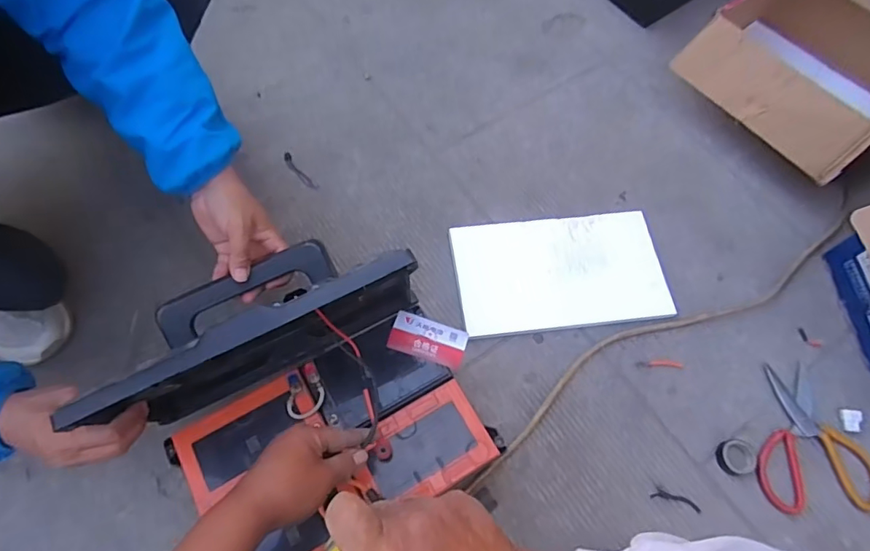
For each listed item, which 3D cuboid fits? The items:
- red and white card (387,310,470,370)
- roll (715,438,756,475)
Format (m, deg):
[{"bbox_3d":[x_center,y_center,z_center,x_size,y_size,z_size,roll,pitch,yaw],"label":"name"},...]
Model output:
[{"bbox_3d":[-0.008,0.079,0.637,0.092,0.007,0.050,19,67,4],"label":"red and white card"},{"bbox_3d":[0.397,0.237,0.677,0.050,0.013,0.044,-11,66,-7],"label":"roll"}]

